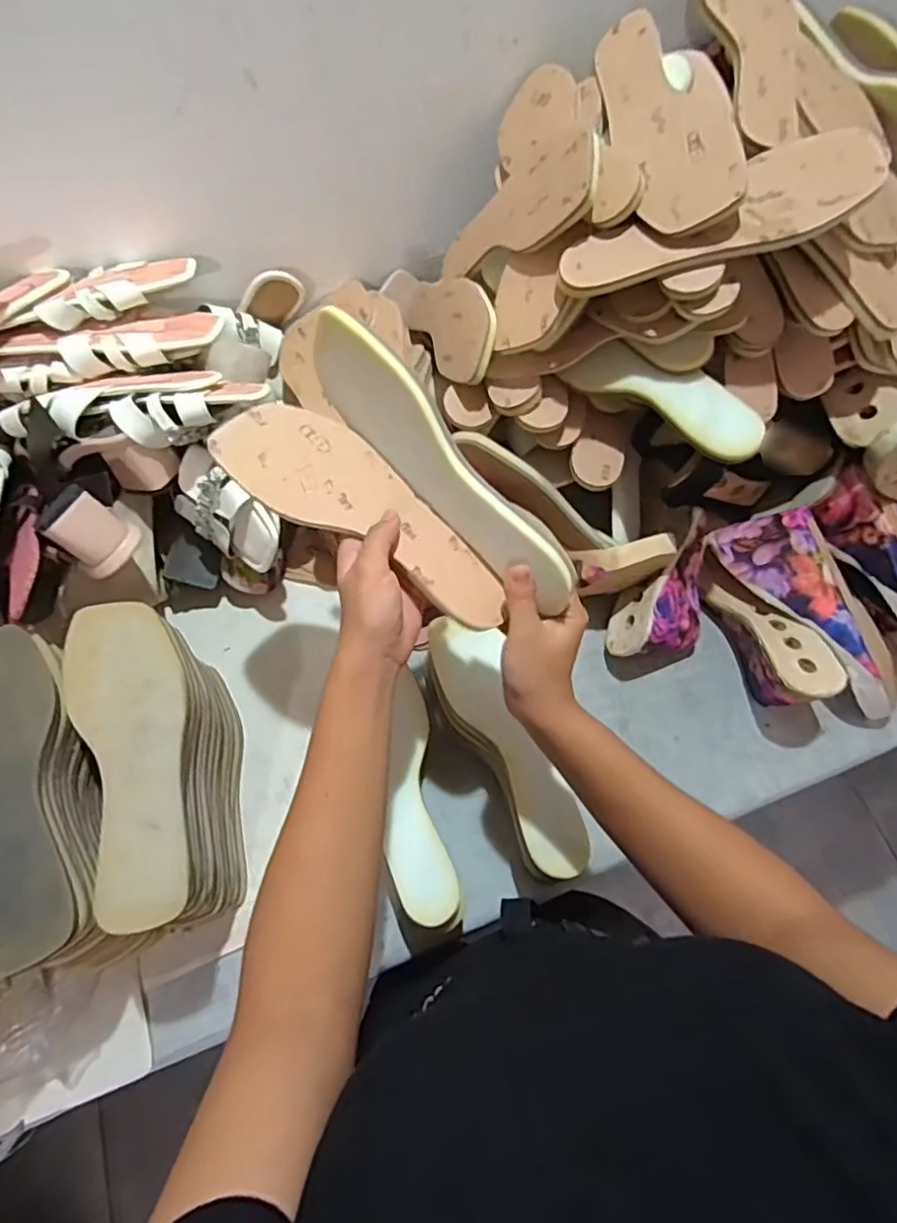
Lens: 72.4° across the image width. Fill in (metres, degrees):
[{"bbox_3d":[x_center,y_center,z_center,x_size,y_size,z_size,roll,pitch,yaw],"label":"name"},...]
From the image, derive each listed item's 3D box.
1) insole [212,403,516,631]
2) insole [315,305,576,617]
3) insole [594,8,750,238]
[{"bbox_3d":[-0.056,-0.070,0.427,0.228,0.010,0.078,36,69,1],"label":"insole"},{"bbox_3d":[-0.005,-0.098,0.410,0.022,0.073,0.237,-42,87,-18],"label":"insole"},{"bbox_3d":[0.172,-0.398,0.490,0.076,0.013,0.231,-20,69,27],"label":"insole"}]

